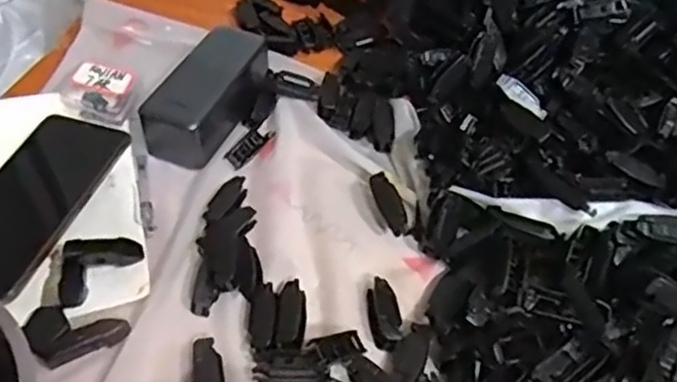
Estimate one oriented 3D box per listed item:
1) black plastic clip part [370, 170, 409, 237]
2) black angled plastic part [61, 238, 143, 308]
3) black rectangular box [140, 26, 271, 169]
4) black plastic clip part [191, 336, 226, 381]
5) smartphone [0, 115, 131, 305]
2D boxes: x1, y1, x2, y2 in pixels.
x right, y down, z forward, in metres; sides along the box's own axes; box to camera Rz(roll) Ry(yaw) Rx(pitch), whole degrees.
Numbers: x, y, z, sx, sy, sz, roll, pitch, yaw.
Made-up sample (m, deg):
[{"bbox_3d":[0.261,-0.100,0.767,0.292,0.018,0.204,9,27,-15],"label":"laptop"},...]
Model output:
[{"bbox_3d":[0.040,0.010,0.515,0.018,0.009,0.049,-21,78,-13],"label":"black plastic clip part"},{"bbox_3d":[-0.166,0.055,0.465,0.054,0.011,0.048,-6,49,-7],"label":"black angled plastic part"},{"bbox_3d":[-0.109,-0.084,0.566,0.060,0.045,0.124,24,52,17],"label":"black rectangular box"},{"bbox_3d":[-0.081,0.118,0.419,0.019,0.015,0.054,-9,50,-9],"label":"black plastic clip part"},{"bbox_3d":[-0.232,0.002,0.512,0.080,0.008,0.169,16,50,12],"label":"smartphone"}]

